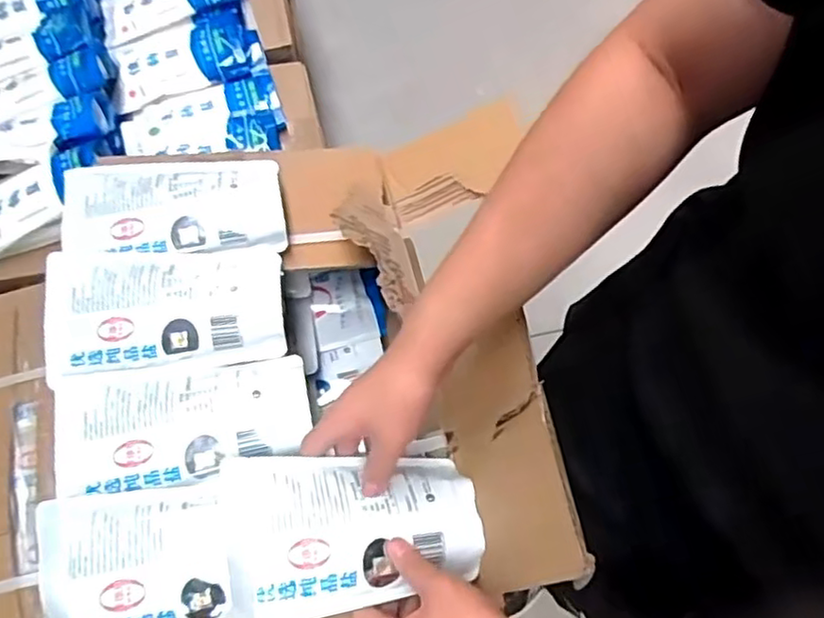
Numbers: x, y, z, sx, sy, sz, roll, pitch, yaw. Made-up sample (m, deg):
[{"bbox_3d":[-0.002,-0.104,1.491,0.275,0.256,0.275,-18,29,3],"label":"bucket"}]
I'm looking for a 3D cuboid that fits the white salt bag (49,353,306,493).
[{"bbox_3d":[-0.187,0.093,0.549,0.199,0.021,0.093,-10,67,-7],"label":"white salt bag"}]

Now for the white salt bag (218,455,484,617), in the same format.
[{"bbox_3d":[-0.043,0.166,0.514,0.195,0.023,0.116,-3,65,-21],"label":"white salt bag"}]

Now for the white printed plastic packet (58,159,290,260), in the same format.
[{"bbox_3d":[-0.226,-0.099,0.628,0.202,0.027,0.105,-5,67,-5],"label":"white printed plastic packet"}]

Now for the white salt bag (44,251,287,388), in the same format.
[{"bbox_3d":[-0.217,0.003,0.586,0.200,0.029,0.114,-5,67,-5],"label":"white salt bag"}]

